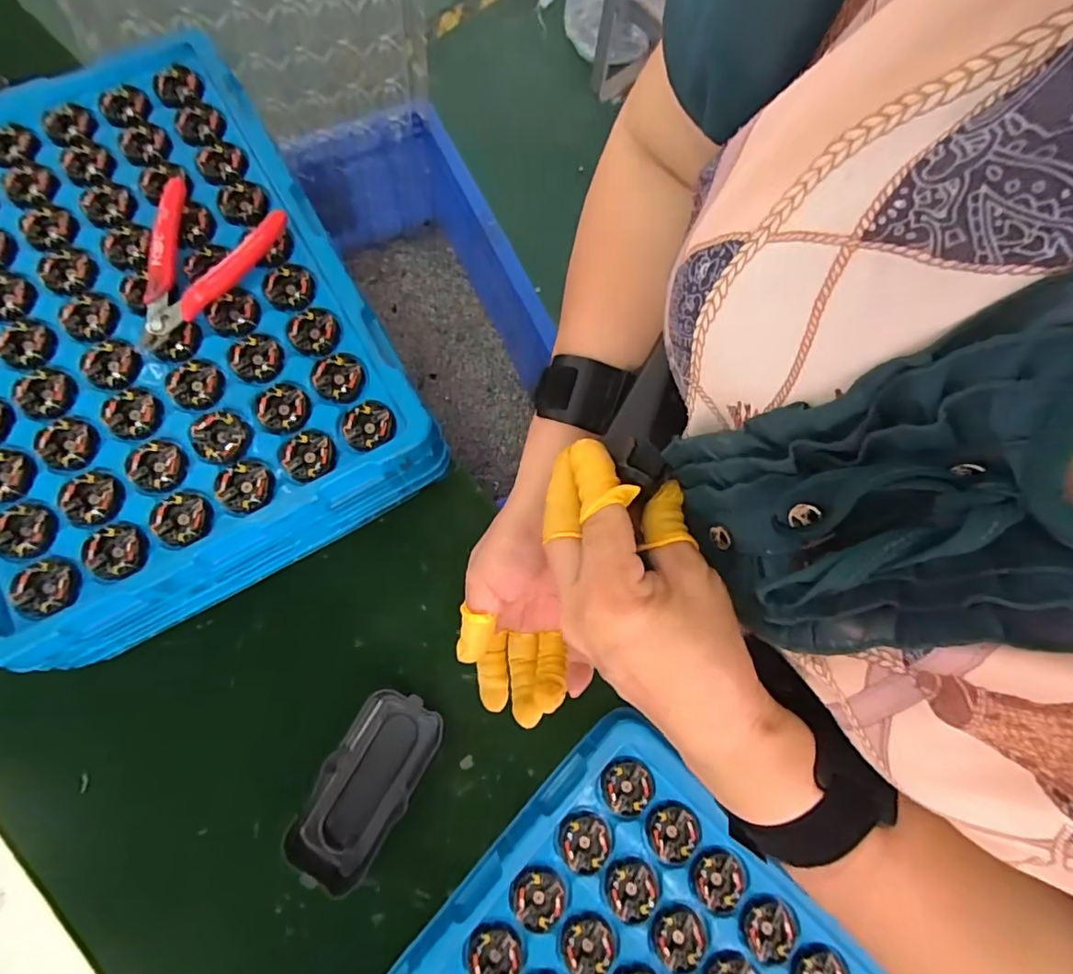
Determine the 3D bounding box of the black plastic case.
[{"bbox_3d":[-0.104,0.182,0.338,0.053,0.021,0.109,31,76,5],"label":"black plastic case"}]

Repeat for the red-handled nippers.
[{"bbox_3d":[-0.225,-0.142,0.354,0.080,0.016,0.115,18,75,2],"label":"red-handled nippers"}]

